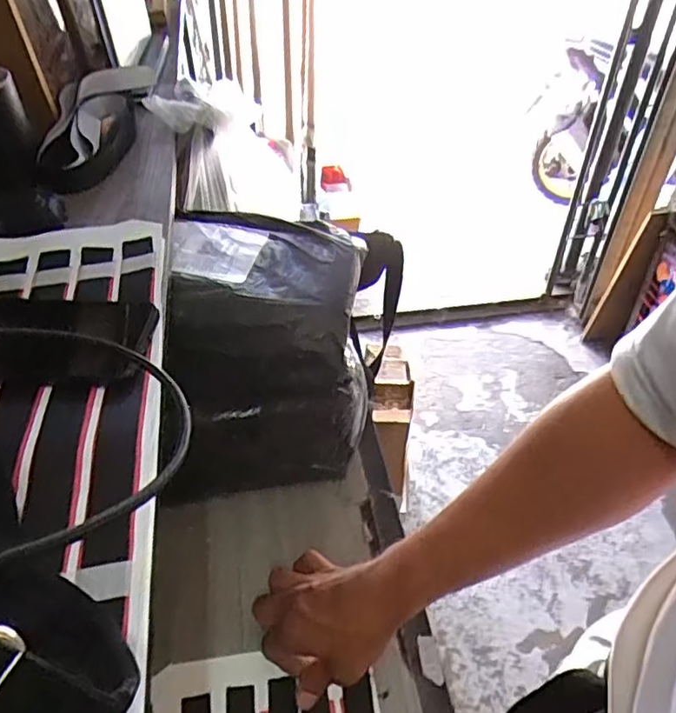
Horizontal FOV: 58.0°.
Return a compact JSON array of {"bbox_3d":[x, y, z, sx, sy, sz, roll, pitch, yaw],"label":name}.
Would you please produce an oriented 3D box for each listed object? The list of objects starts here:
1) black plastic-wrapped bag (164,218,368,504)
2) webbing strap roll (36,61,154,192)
[{"bbox_3d":[-0.071,-0.004,0.647,0.194,0.232,0.185,0,44,-1],"label":"black plastic-wrapped bag"},{"bbox_3d":[-0.267,-0.267,0.670,0.080,0.033,0.264,-2,44,-2],"label":"webbing strap roll"}]

